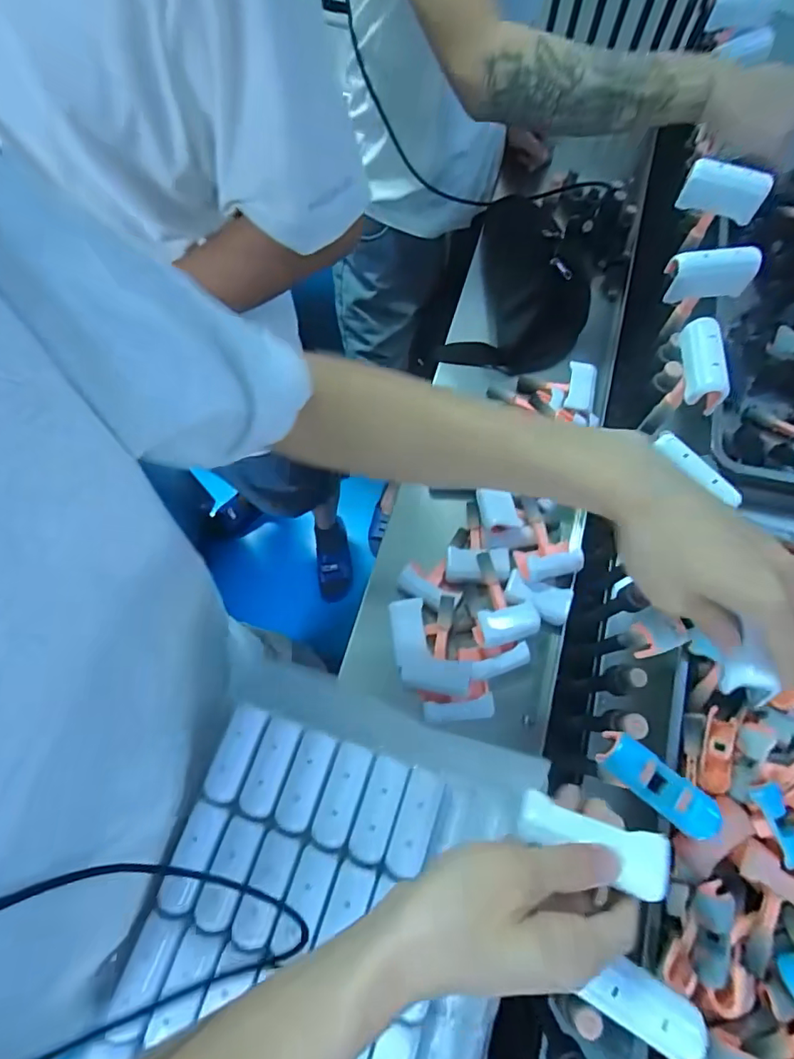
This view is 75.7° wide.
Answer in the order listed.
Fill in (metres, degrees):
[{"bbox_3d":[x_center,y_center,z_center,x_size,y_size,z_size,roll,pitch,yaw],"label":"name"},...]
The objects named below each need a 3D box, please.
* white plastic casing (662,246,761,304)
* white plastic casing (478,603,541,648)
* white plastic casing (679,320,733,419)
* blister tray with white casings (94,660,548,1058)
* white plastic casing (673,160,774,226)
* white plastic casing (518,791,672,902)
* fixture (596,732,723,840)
[{"bbox_3d":[0.297,-0.240,0.481,0.077,0.036,0.031,-5,75,-2],"label":"white plastic casing"},{"bbox_3d":[0.125,0.104,0.575,0.074,0.023,0.041,-13,94,-20],"label":"white plastic casing"},{"bbox_3d":[0.264,-0.144,0.443,0.025,0.029,0.078,2,75,0],"label":"white plastic casing"},{"bbox_3d":[-0.057,0.325,0.373,0.268,0.044,0.379,17,75,4],"label":"blister tray with white casings"},{"bbox_3d":[0.337,-0.348,0.529,0.079,0.041,0.020,19,76,4],"label":"white plastic casing"},{"bbox_3d":[0.107,0.169,0.279,0.079,0.010,0.029,16,74,23],"label":"white plastic casing"},{"bbox_3d":[0.167,0.163,0.327,0.075,0.019,0.029,33,77,8],"label":"fixture"}]

